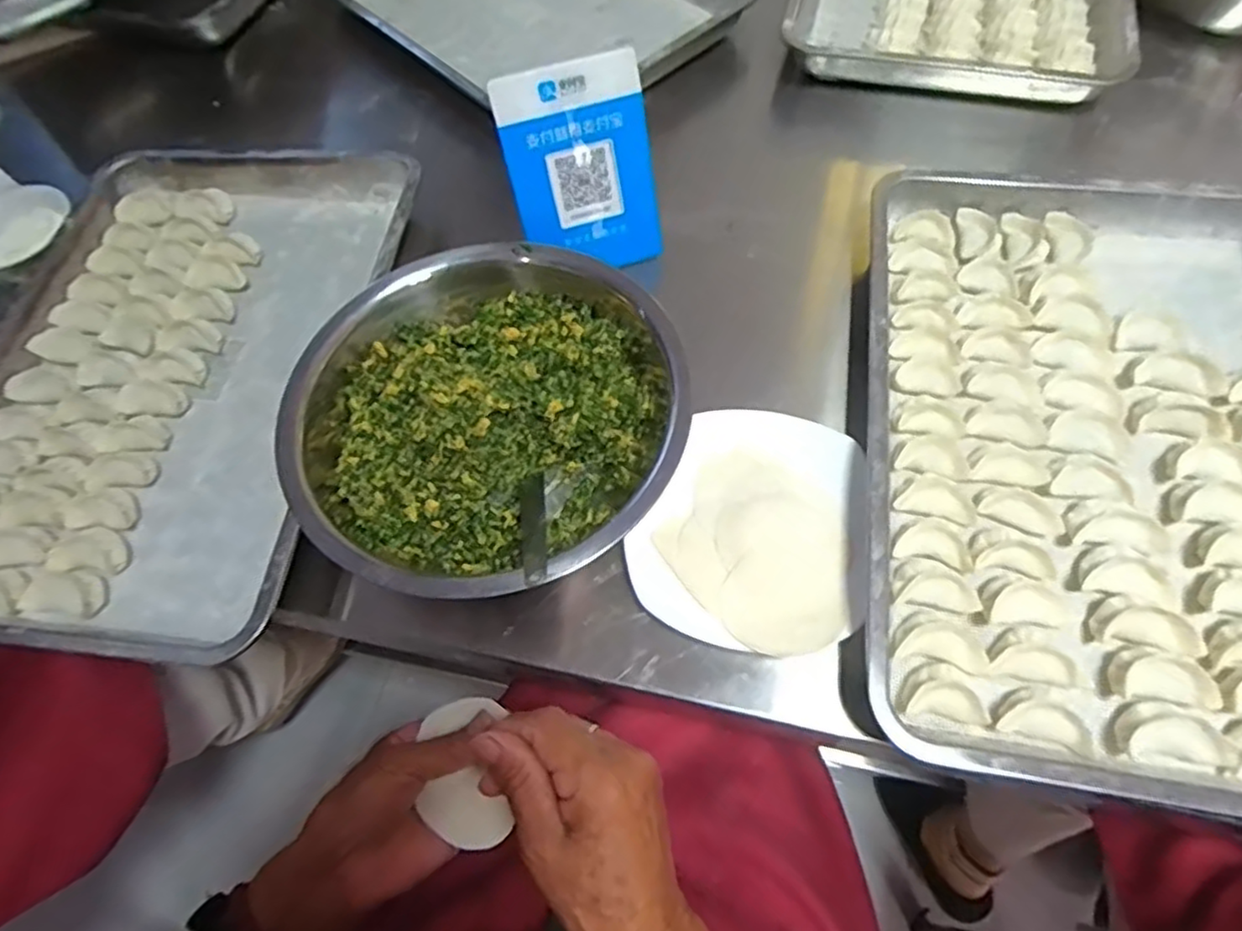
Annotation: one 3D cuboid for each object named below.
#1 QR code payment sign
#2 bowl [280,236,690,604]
[{"bbox_3d":[-0.031,-0.248,0.574,0.120,0.166,0.012,-18,38,-8],"label":"QR code payment sign"},{"bbox_3d":[-0.092,-0.030,0.502,0.268,0.089,0.272,-1,63,3],"label":"bowl"}]

